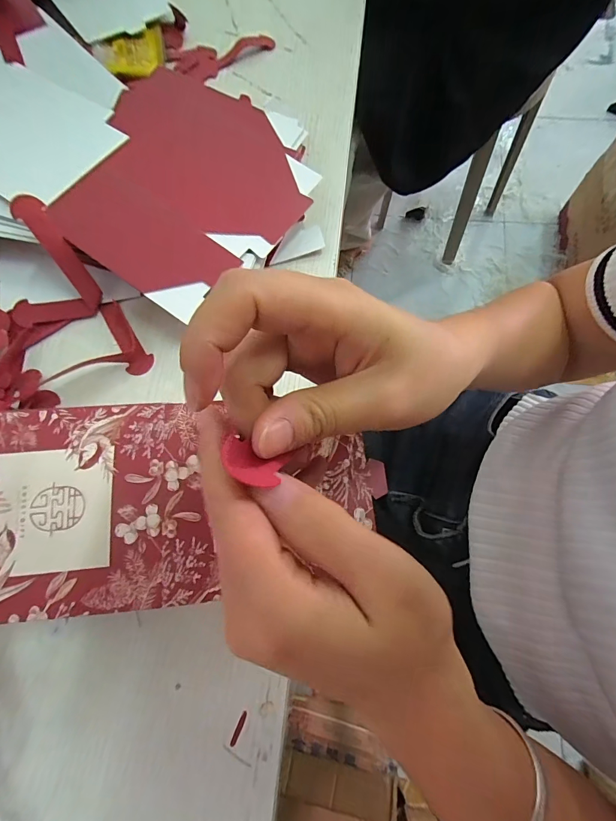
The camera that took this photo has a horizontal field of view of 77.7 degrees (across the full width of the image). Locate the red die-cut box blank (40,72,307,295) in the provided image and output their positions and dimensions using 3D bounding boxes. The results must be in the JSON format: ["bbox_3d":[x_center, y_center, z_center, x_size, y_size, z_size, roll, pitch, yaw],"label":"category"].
[{"bbox_3d":[-0.089,-0.185,0.299,0.168,0.010,0.202,9,73,1],"label":"red die-cut box blank"}]

